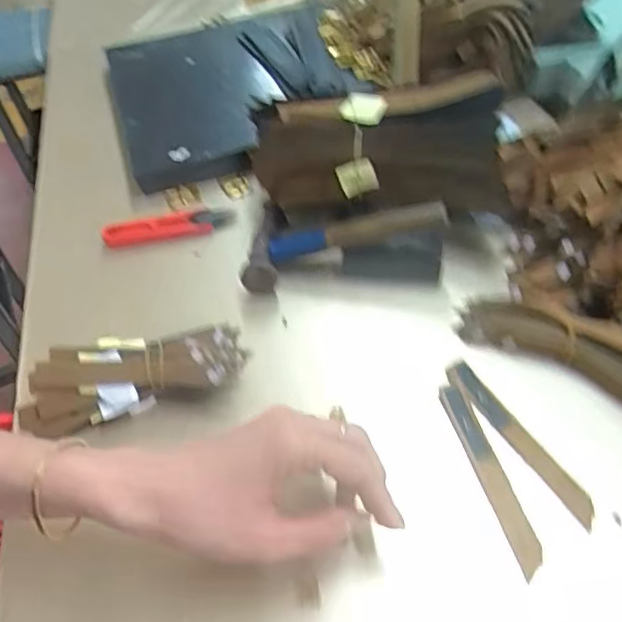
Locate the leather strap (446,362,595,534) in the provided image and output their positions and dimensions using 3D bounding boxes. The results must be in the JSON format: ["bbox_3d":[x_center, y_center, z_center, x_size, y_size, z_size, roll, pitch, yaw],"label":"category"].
[{"bbox_3d":[0.129,0.079,0.362,0.015,0.008,0.121,-27,51,-17],"label":"leather strap"}]

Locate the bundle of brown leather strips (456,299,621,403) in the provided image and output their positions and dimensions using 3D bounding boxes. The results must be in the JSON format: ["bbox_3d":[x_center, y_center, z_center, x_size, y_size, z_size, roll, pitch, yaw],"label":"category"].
[{"bbox_3d":[0.172,0.026,0.384,0.145,0.026,0.049,24,55,24],"label":"bundle of brown leather strips"}]

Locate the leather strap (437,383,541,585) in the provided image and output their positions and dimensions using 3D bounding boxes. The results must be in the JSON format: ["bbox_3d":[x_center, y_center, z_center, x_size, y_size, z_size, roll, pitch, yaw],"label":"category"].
[{"bbox_3d":[0.107,0.096,0.351,0.015,0.008,0.121,-13,49,-6],"label":"leather strap"}]

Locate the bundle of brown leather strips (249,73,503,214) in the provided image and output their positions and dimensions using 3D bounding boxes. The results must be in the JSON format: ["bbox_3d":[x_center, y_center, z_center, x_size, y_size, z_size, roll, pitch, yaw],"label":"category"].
[{"bbox_3d":[0.051,-0.126,0.489,0.209,0.094,0.097,7,50,11],"label":"bundle of brown leather strips"}]

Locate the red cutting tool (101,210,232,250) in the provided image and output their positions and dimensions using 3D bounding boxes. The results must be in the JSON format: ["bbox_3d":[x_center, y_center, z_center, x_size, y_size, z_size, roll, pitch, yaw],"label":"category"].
[{"bbox_3d":[-0.129,-0.077,0.522,0.113,0.013,0.029,-12,49,-5],"label":"red cutting tool"}]

